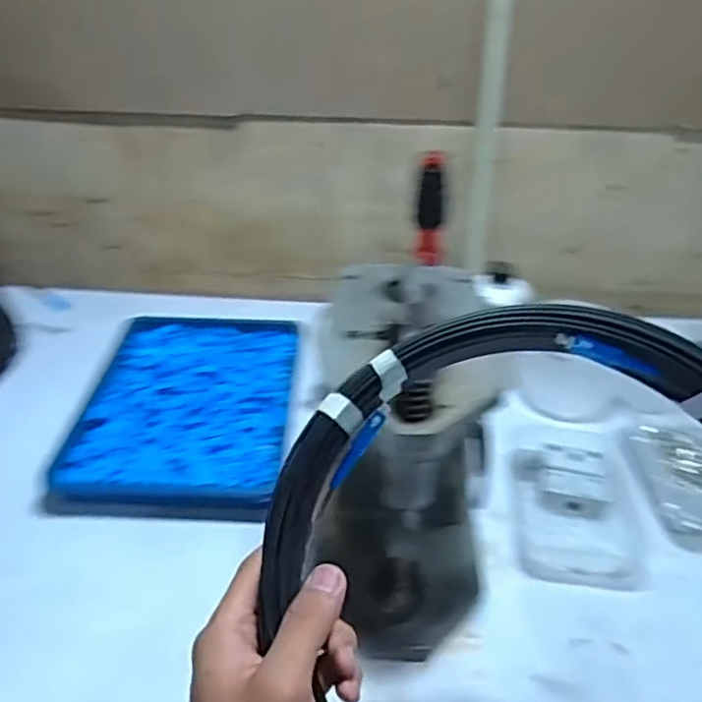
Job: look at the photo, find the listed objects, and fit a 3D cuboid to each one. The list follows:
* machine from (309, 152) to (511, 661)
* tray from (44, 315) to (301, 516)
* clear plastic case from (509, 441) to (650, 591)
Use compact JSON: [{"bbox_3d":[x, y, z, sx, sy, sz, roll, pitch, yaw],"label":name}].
[{"bbox_3d":[0.058,0.040,0.569,0.151,0.307,0.298,5,33,5],"label":"machine"},{"bbox_3d":[-0.185,0.058,0.770,0.231,0.034,0.329,2,33,0],"label":"tray"},{"bbox_3d":[0.224,0.155,0.655,0.119,0.035,0.165,4,33,3],"label":"clear plastic case"}]

